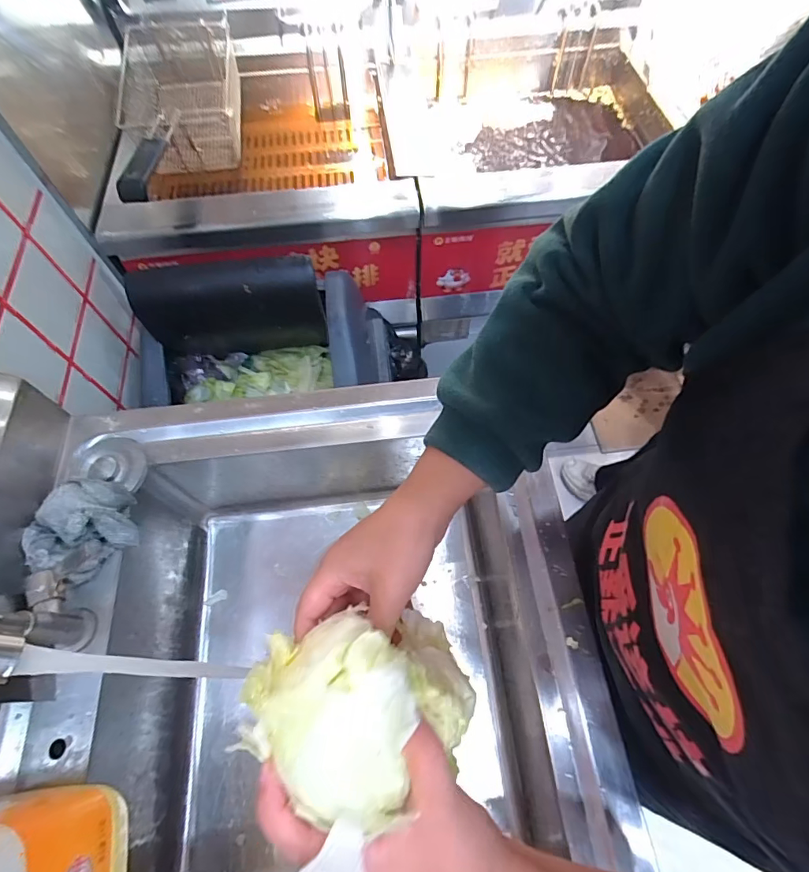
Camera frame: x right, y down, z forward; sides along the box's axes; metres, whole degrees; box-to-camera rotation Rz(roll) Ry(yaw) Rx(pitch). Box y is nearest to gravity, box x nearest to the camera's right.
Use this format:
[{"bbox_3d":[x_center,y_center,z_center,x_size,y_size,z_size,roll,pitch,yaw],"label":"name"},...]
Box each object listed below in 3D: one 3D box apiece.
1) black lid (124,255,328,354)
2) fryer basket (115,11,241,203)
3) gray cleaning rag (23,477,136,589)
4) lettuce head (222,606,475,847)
[{"bbox_3d":[-0.251,-0.179,0.687,0.251,0.176,0.039,-10,64,-3],"label":"black lid"},{"bbox_3d":[-0.379,-0.536,0.807,0.209,0.141,0.483,-15,64,-5],"label":"fryer basket"},{"bbox_3d":[-0.338,0.094,0.485,0.097,0.044,0.095,-37,68,-15],"label":"gray cleaning rag"},{"bbox_3d":[-0.021,0.146,0.259,0.110,0.089,0.095,-33,67,-14],"label":"lettuce head"}]

